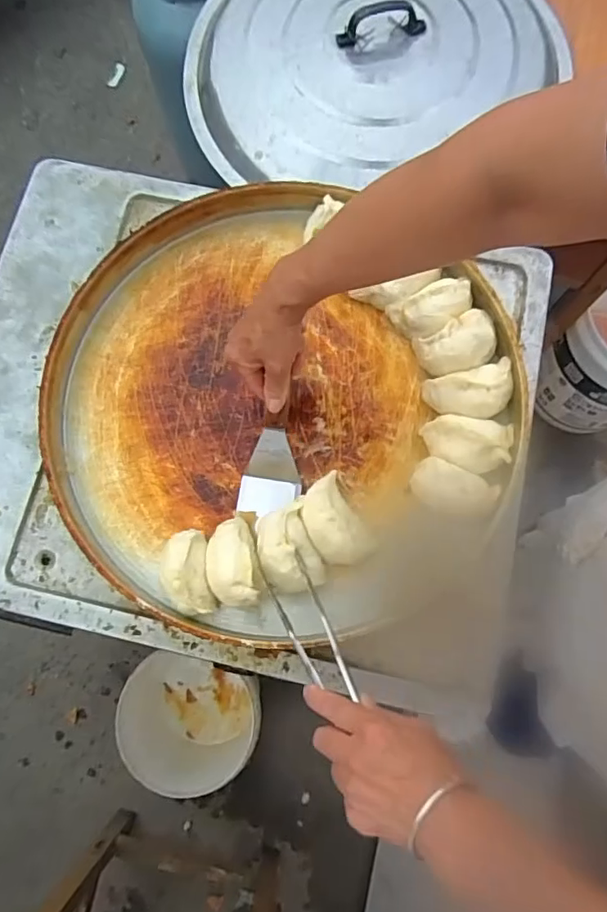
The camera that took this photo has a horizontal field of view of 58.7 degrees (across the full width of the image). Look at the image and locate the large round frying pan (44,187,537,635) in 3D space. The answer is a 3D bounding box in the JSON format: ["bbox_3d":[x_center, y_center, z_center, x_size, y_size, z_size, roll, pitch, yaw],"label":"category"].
[{"bbox_3d":[-0.040,-0.059,0.644,0.532,0.078,0.503,-1,77,2],"label":"large round frying pan"}]

